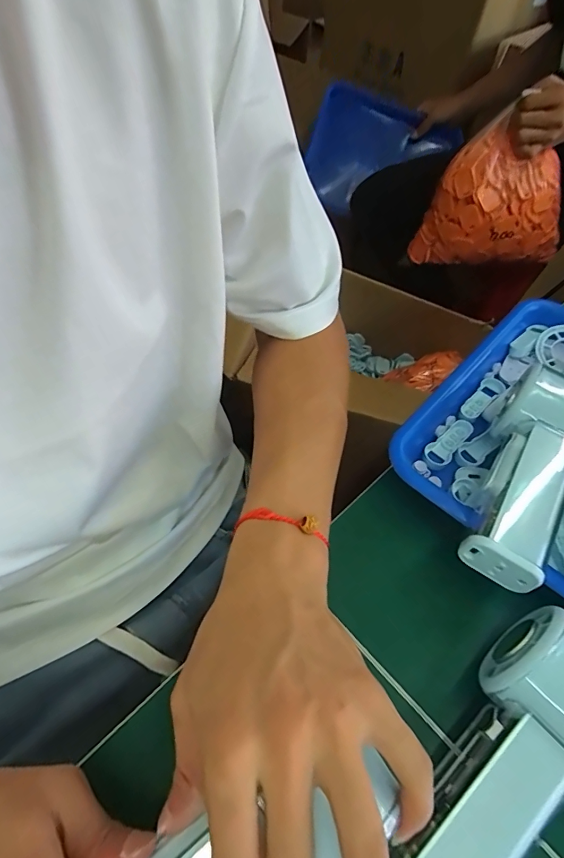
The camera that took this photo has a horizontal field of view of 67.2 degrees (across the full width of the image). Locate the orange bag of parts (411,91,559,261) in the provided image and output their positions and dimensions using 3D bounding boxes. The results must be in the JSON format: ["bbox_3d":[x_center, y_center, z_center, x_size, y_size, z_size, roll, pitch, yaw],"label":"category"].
[{"bbox_3d":[0.357,-0.364,0.708,0.227,0.216,0.092,21,56,9],"label":"orange bag of parts"}]

